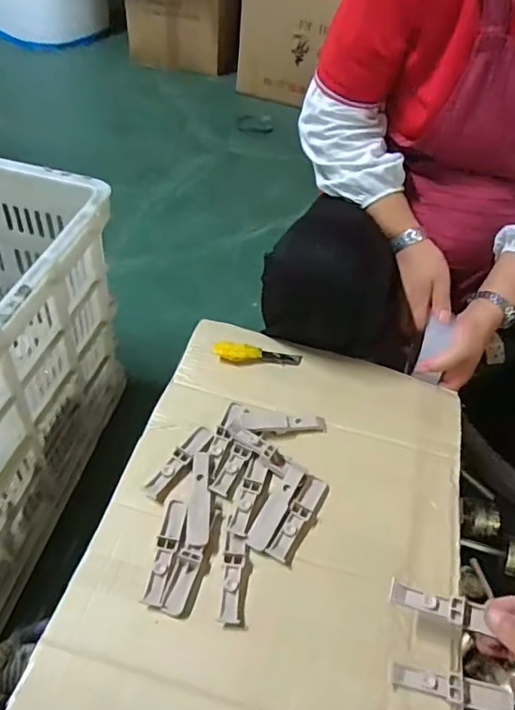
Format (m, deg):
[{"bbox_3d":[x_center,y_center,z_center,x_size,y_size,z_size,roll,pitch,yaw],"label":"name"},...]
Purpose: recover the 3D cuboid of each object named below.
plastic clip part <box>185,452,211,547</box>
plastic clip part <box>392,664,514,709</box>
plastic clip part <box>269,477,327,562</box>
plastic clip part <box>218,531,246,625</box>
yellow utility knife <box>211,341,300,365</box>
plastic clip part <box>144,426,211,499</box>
[{"bbox_3d":[-0.057,0.138,0.502,0.020,0.006,0.096,2,48,-4],"label":"plastic clip part"},{"bbox_3d":[0.157,0.270,0.416,0.092,0.013,0.021,13,49,5],"label":"plastic clip part"},{"bbox_3d":[0.041,0.158,0.503,0.019,0.009,0.093,26,51,16],"label":"plastic clip part"},{"bbox_3d":[-0.022,0.197,0.459,0.018,0.010,0.077,6,48,-1],"label":"plastic clip part"},{"bbox_3d":[0.000,-0.002,0.643,0.108,0.010,0.028,3,48,-4],"label":"yellow utility knife"},{"bbox_3d":[-0.082,0.109,0.532,0.020,0.004,0.096,32,53,21],"label":"plastic clip part"}]

